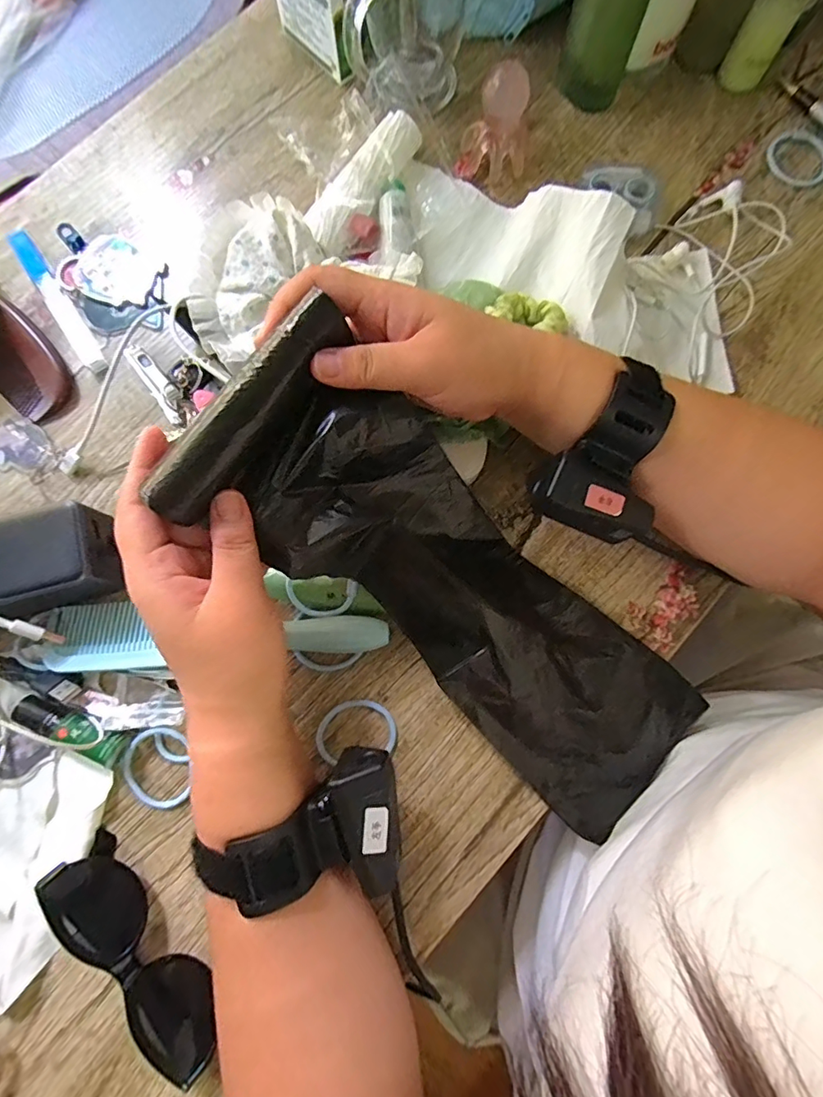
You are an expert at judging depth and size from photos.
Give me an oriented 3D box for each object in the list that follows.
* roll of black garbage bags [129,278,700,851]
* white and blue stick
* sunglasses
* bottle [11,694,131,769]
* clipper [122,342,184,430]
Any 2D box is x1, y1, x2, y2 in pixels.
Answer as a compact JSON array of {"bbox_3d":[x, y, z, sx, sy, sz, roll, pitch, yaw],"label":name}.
[{"bbox_3d":[0.032,0.031,0.299,0.337,0.045,0.117,42,81,-15],"label":"roll of black garbage bags"},{"bbox_3d":[-0.264,-0.185,0.377,0.016,0.008,0.129,-33,80,-6],"label":"white and blue stick"},{"bbox_3d":[-0.159,0.235,0.290,0.039,0.025,0.136,-39,81,-7],"label":"sunglasses"},{"bbox_3d":[-0.211,0.110,0.312,0.070,0.027,0.021,28,80,6],"label":"bottle"},{"bbox_3d":[-0.179,-0.117,0.363,0.017,0.012,0.073,-36,81,-6],"label":"clipper"}]

